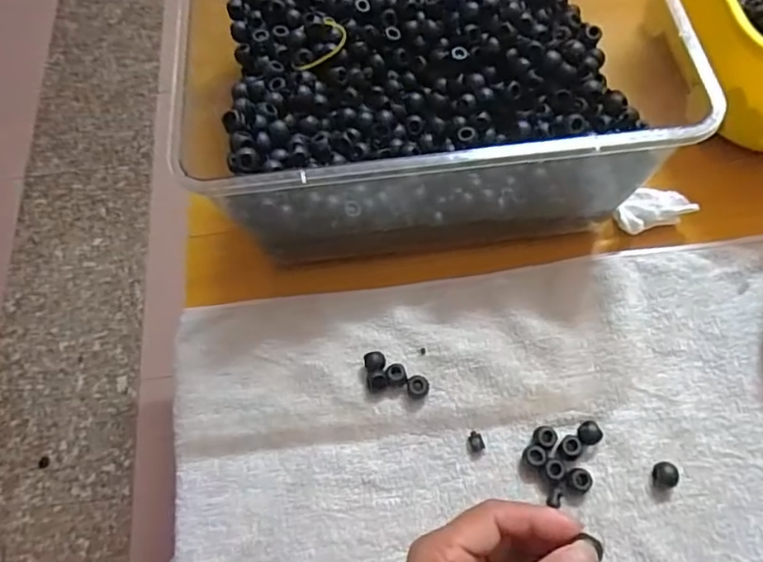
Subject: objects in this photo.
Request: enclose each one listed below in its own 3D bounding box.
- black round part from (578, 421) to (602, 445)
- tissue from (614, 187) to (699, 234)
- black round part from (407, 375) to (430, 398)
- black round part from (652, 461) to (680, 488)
[{"bbox_3d":[0.132,0.097,0.376,0.016,0.007,0.015,-1,64,2],"label":"black round part"},{"bbox_3d":[0.197,-0.053,0.433,0.058,0.019,0.028,-17,64,-6],"label":"tissue"},{"bbox_3d":[0.025,0.070,0.395,0.015,0.010,0.014,-1,64,2],"label":"black round part"},{"bbox_3d":[0.175,0.119,0.363,0.011,0.012,0.014,-17,64,-5],"label":"black round part"}]

